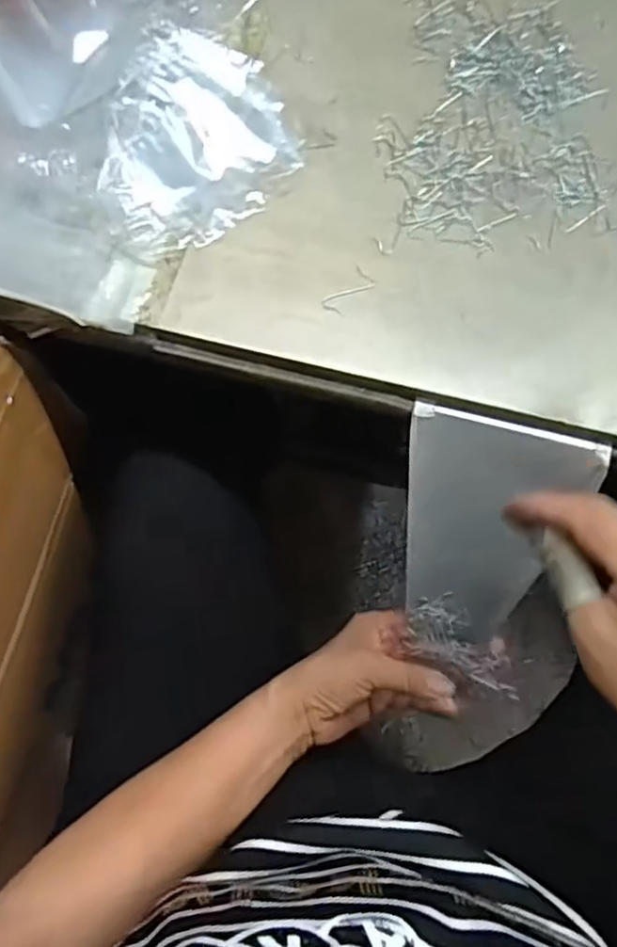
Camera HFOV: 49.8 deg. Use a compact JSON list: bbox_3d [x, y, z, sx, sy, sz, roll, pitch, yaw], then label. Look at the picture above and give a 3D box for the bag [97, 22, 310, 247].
[{"bbox_3d":[-0.068,-0.222,0.439,0.120,0.012,0.156,6,74,3],"label":"bag"}]

